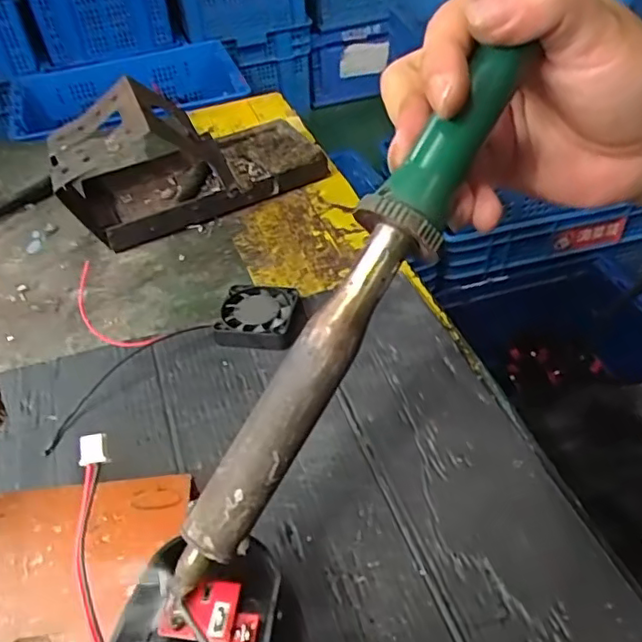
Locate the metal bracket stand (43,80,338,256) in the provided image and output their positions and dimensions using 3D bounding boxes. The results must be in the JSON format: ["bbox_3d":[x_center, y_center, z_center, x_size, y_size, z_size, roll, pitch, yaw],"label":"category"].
[{"bbox_3d":[-0.088,-0.118,0.415,0.169,0.083,0.075,-21,46,-16],"label":"metal bracket stand"}]

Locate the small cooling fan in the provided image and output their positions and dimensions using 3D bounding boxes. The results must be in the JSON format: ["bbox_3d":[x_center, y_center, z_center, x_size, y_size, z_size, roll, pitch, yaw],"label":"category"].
[{"bbox_3d":[-0.031,-0.001,0.336,0.044,0.014,0.041,4,44,10],"label":"small cooling fan"}]

